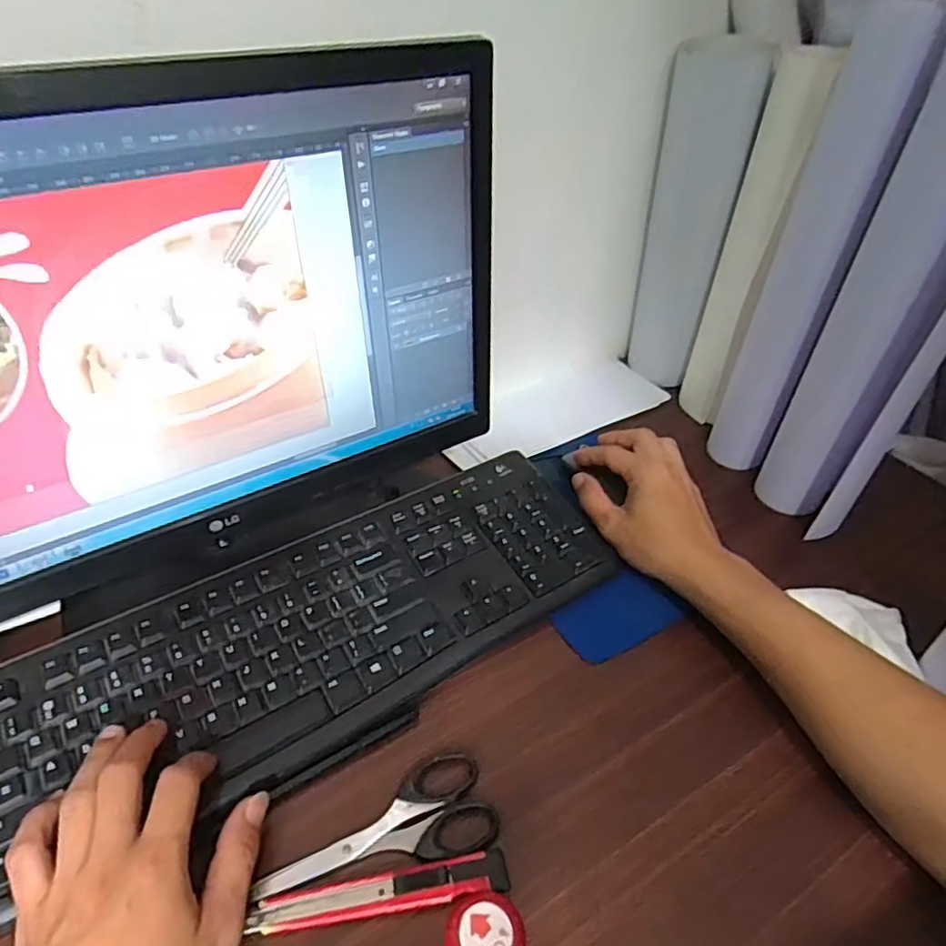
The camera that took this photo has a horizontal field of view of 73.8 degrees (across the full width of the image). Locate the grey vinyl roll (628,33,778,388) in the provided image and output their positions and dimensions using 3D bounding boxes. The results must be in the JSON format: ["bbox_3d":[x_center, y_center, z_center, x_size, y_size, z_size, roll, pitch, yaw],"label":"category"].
[{"bbox_3d":[0.200,-0.231,0.615,0.071,0.307,0.068,6,42,3],"label":"grey vinyl roll"}]

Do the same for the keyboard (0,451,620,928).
[{"bbox_3d":[-0.101,0.110,0.442,0.431,0.031,0.163,-20,47,-23],"label":"keyboard"}]

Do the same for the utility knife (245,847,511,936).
[{"bbox_3d":[-0.048,0.224,0.337,0.133,0.010,0.019,-4,42,-9],"label":"utility knife"}]

